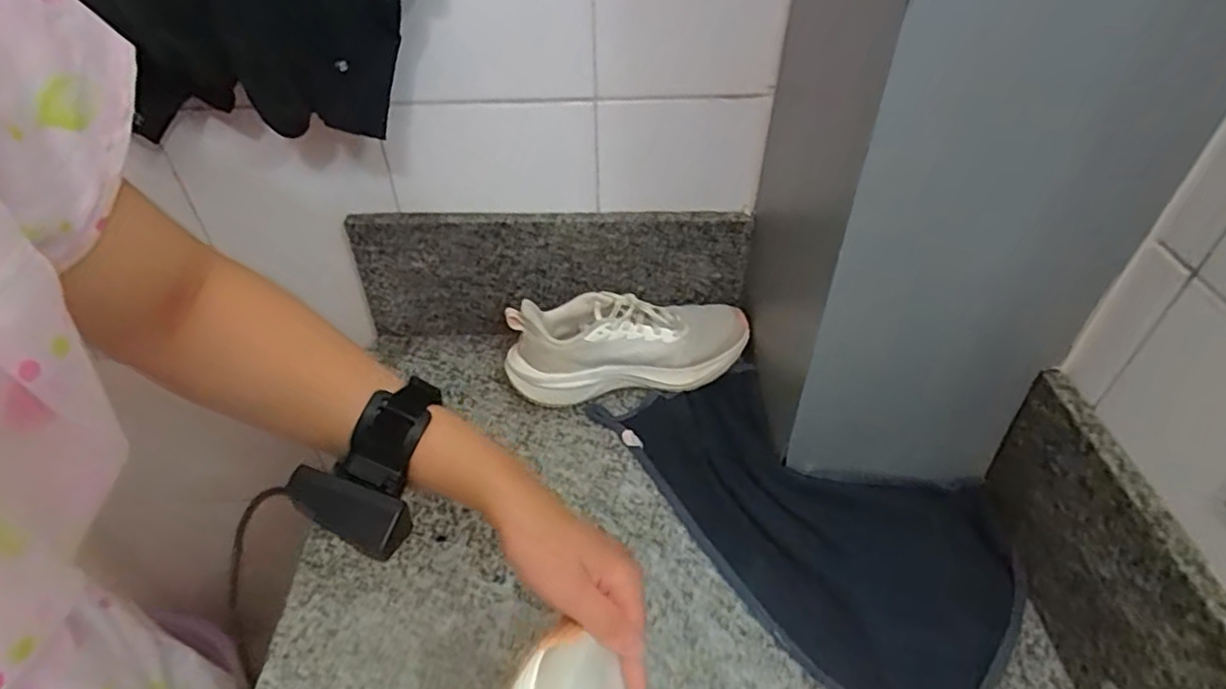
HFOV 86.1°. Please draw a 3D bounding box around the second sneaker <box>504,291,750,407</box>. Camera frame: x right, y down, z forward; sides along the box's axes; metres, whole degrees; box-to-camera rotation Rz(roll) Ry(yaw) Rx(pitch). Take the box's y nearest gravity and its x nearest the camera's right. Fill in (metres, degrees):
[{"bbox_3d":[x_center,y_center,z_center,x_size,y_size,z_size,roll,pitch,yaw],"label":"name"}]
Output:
[{"bbox_3d":[0.014,-0.003,0.687,0.249,0.095,0.090,-7,43,-8],"label":"second sneaker"}]

